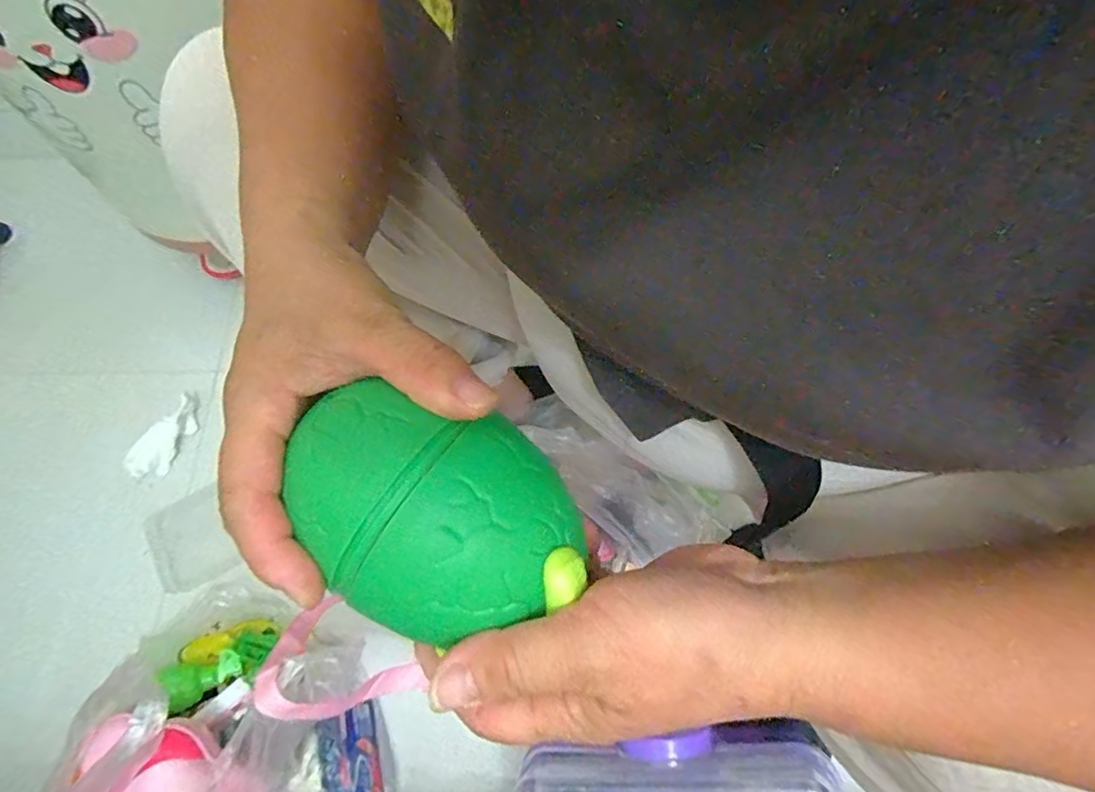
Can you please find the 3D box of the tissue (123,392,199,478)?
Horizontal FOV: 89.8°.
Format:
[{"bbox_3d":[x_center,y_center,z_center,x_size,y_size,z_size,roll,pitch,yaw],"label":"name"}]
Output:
[{"bbox_3d":[-0.463,0.052,0.668,0.044,0.020,0.107,29,73,12],"label":"tissue"}]

